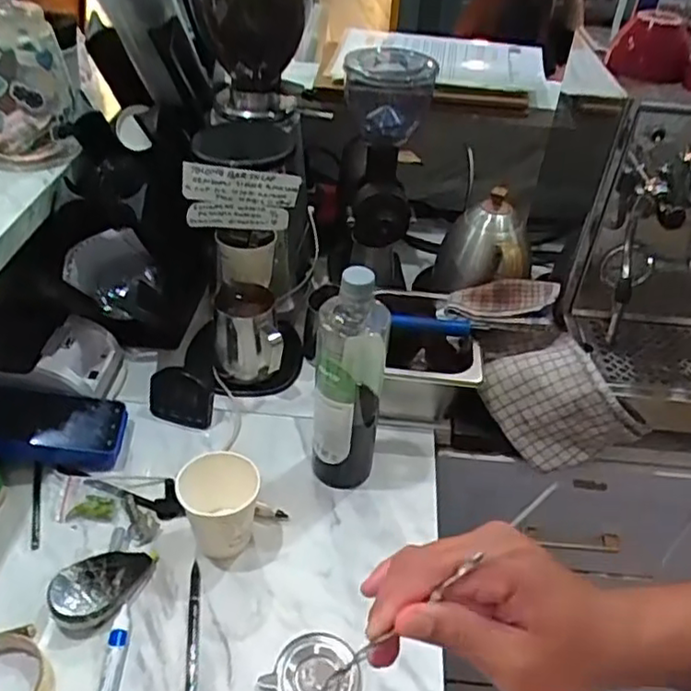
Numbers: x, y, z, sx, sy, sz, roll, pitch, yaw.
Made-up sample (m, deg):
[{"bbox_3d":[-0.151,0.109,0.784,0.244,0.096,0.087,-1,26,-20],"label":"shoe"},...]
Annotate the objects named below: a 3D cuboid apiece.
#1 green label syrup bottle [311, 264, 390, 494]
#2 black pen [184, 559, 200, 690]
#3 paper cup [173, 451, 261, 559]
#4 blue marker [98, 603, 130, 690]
[{"bbox_3d":[0.005,0.037,0.680,0.071,0.267,0.076,6,40,3],"label":"green label syrup bottle"},{"bbox_3d":[-0.142,0.262,0.606,0.012,0.007,0.133,-2,40,-7],"label":"black pen"},{"bbox_3d":[-0.123,0.161,0.650,0.077,0.089,0.070,2,40,-2],"label":"paper cup"},{"bbox_3d":[-0.205,0.284,0.570,0.016,0.010,0.114,1,40,-3],"label":"blue marker"}]

